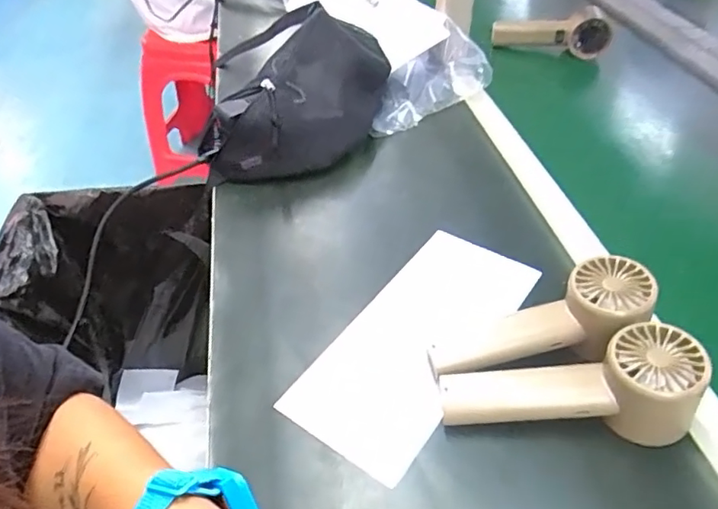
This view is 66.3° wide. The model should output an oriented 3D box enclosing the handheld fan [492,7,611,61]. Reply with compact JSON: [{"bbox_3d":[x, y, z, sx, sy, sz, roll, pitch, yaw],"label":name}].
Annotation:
[{"bbox_3d":[0.279,-0.325,0.798,0.163,0.057,0.030,14,46,14],"label":"handheld fan"}]

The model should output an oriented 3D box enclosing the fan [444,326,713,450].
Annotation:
[{"bbox_3d":[0.136,0.091,0.360,0.156,0.055,0.048,-9,42,15],"label":"fan"}]

